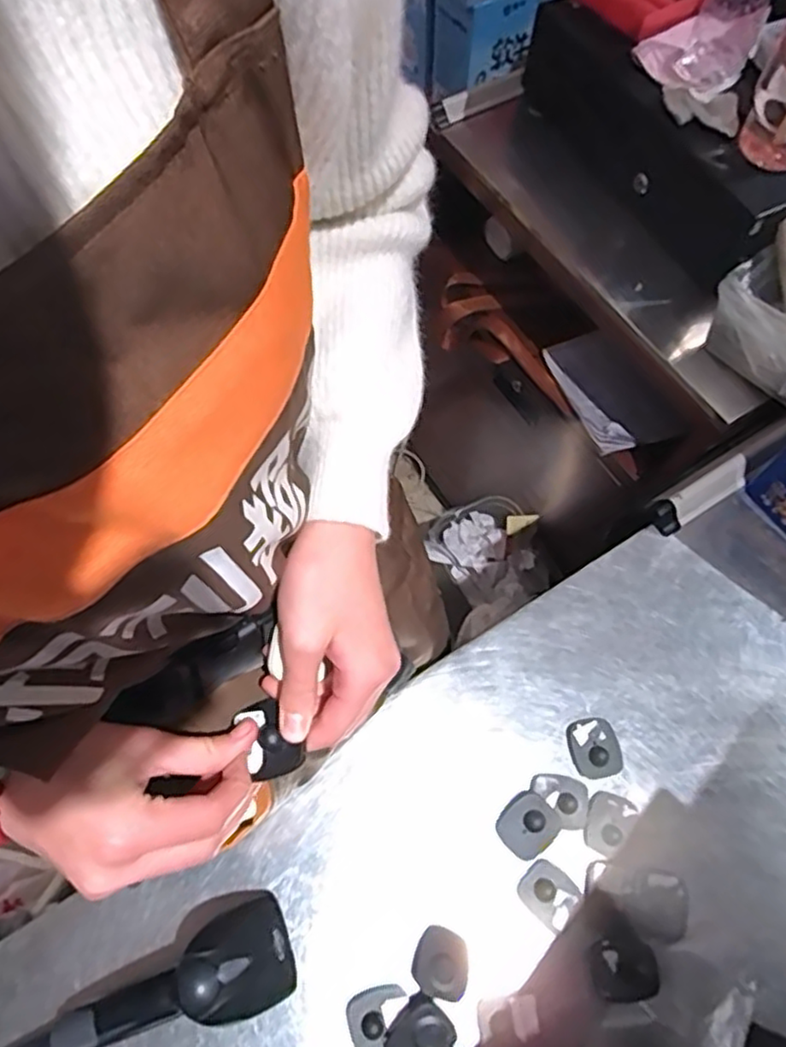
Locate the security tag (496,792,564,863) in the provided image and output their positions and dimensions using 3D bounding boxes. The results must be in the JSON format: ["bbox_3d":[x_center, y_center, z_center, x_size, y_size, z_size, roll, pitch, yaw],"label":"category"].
[{"bbox_3d":[0.106,0.236,0.526,0.044,0.018,0.040,-37,72,-18],"label":"security tag"}]

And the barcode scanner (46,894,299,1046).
[{"bbox_3d":[-0.146,0.312,0.448,0.156,0.074,0.066,-21,67,-12],"label":"barcode scanner"}]

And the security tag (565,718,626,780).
[{"bbox_3d":[0.167,0.183,0.553,0.042,0.014,0.046,-8,65,-6],"label":"security tag"}]

